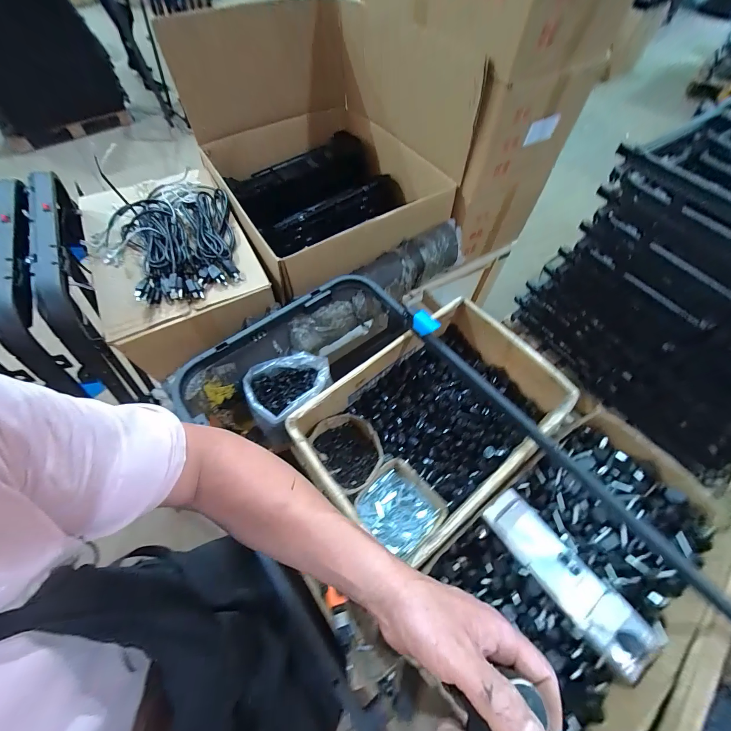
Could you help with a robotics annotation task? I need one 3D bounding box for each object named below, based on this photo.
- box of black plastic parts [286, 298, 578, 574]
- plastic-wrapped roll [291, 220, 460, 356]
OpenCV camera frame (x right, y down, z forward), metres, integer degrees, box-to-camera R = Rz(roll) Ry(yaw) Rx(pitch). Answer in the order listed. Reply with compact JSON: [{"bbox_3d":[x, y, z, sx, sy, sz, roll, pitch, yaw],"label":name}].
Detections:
[{"bbox_3d":[0.144,0.123,0.710,0.520,0.148,0.354,-36,66,-20],"label":"box of black plastic parts"},{"bbox_3d":[0.043,-0.198,0.833,0.130,0.095,0.535,40,67,20],"label":"plastic-wrapped roll"}]

